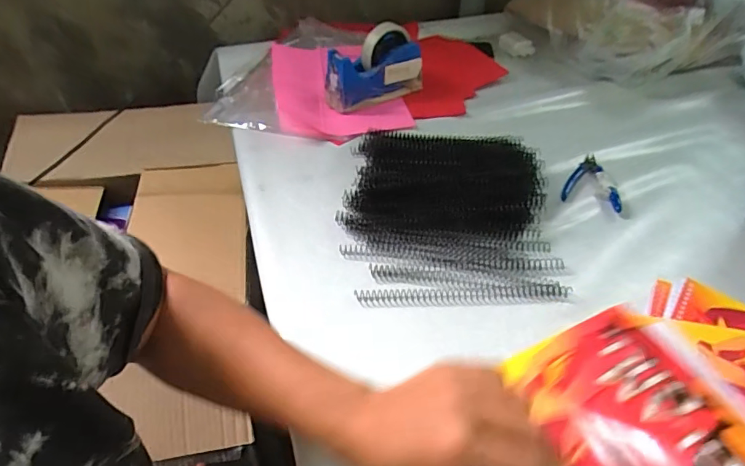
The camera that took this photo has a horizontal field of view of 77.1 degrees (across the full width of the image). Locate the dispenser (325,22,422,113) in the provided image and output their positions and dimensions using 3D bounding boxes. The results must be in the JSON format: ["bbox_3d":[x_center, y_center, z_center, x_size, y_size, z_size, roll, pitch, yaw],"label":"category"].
[{"bbox_3d":[0.006,-0.264,0.747,0.162,0.102,0.048,-21,48,-22],"label":"dispenser"}]

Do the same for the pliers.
[{"bbox_3d":[0.291,-0.068,0.609,0.069,0.015,0.098,19,46,18],"label":"pliers"}]

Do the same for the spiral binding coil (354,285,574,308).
[{"bbox_3d":[0.094,0.066,0.486,0.220,0.011,0.021,0,44,-2],"label":"spiral binding coil"}]

